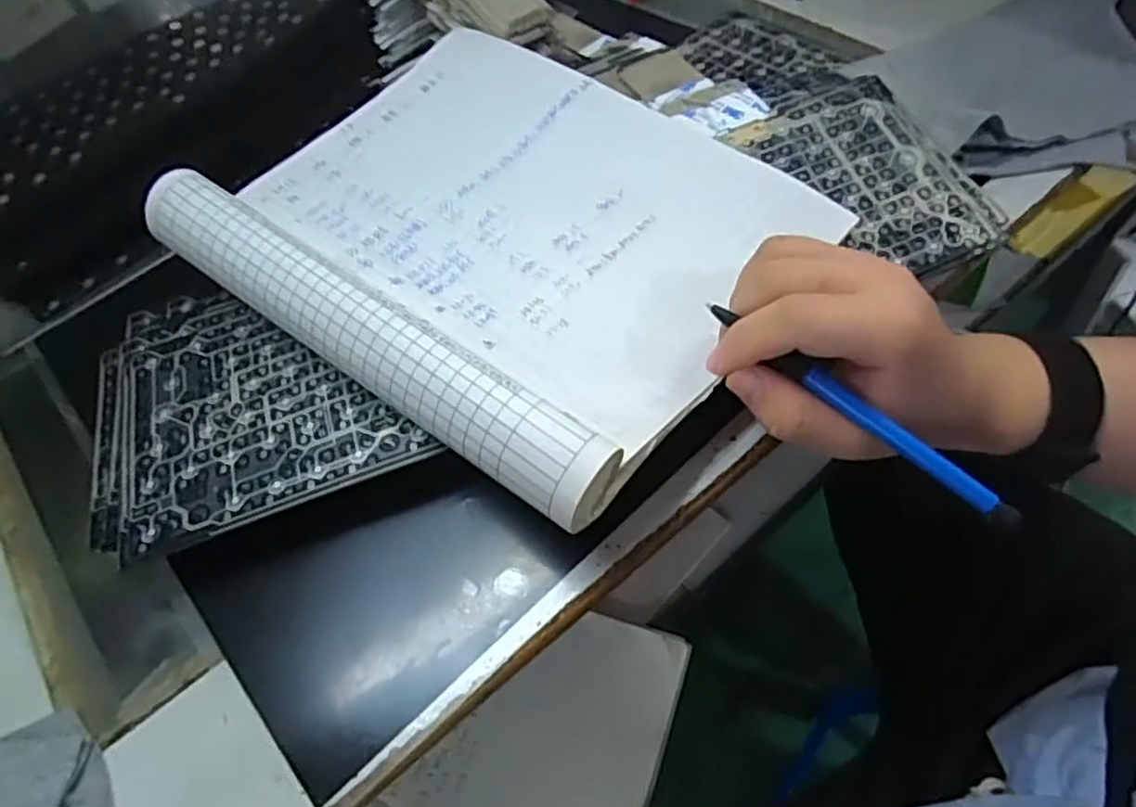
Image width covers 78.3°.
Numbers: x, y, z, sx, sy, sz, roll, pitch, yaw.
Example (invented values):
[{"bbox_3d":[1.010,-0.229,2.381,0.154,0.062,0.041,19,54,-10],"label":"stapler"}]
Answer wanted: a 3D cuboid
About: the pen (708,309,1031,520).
[{"bbox_3d":[0.114,0.002,0.275,0.139,0.009,0.009,37,64,8],"label":"pen"}]

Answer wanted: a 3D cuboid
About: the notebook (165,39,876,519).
[{"bbox_3d":[-0.040,-0.103,0.361,0.291,0.028,0.233,32,63,24],"label":"notebook"}]

